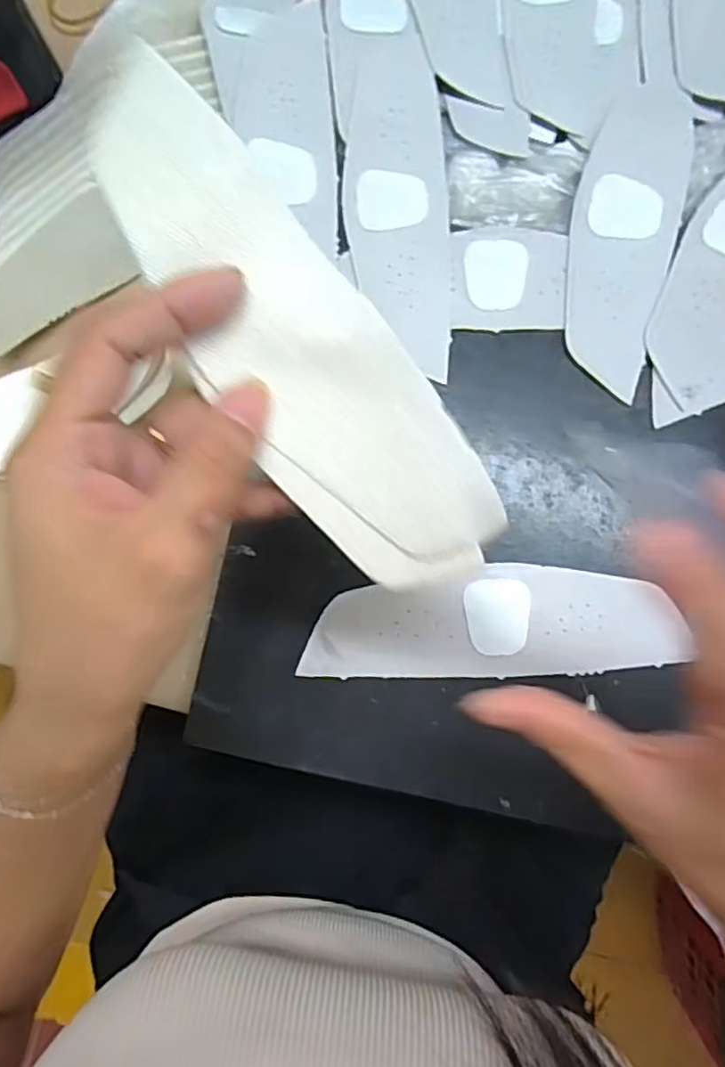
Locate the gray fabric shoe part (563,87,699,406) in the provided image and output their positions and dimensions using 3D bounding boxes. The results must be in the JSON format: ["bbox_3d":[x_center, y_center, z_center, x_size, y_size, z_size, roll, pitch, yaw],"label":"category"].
[{"bbox_3d":[0.143,-0.168,0.349,0.057,0.004,0.183,12,84,1],"label":"gray fabric shoe part"}]

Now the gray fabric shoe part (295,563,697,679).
[{"bbox_3d":[0.066,0.046,0.333,0.186,0.004,0.055,0,82,1],"label":"gray fabric shoe part"}]

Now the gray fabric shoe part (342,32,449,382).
[{"bbox_3d":[0.019,-0.182,0.354,0.054,0.004,0.191,-2,85,-3],"label":"gray fabric shoe part"}]

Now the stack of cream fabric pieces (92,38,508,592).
[{"bbox_3d":[-0.020,-0.057,0.200,0.055,0.015,0.178,-36,102,-3],"label":"stack of cream fabric pieces"}]

